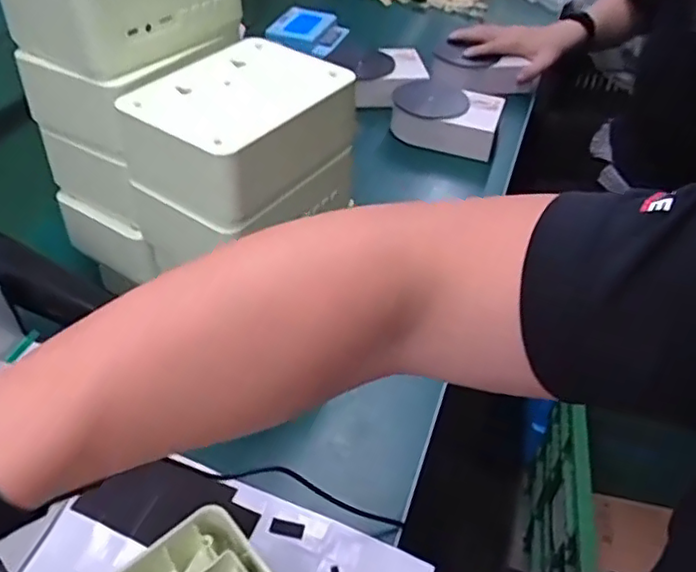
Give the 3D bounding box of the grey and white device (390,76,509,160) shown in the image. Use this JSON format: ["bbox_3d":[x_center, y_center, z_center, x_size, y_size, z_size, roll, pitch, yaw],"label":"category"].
[{"bbox_3d":[0.128,-0.224,0.816,0.134,0.049,0.103,14,45,12],"label":"grey and white device"}]

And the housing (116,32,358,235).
[{"bbox_3d":[-0.072,-0.110,0.438,0.112,0.059,0.136,26,49,22],"label":"housing"}]

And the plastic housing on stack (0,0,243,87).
[{"bbox_3d":[-0.153,-0.207,0.444,0.098,0.062,0.139,28,49,24],"label":"plastic housing on stack"}]

